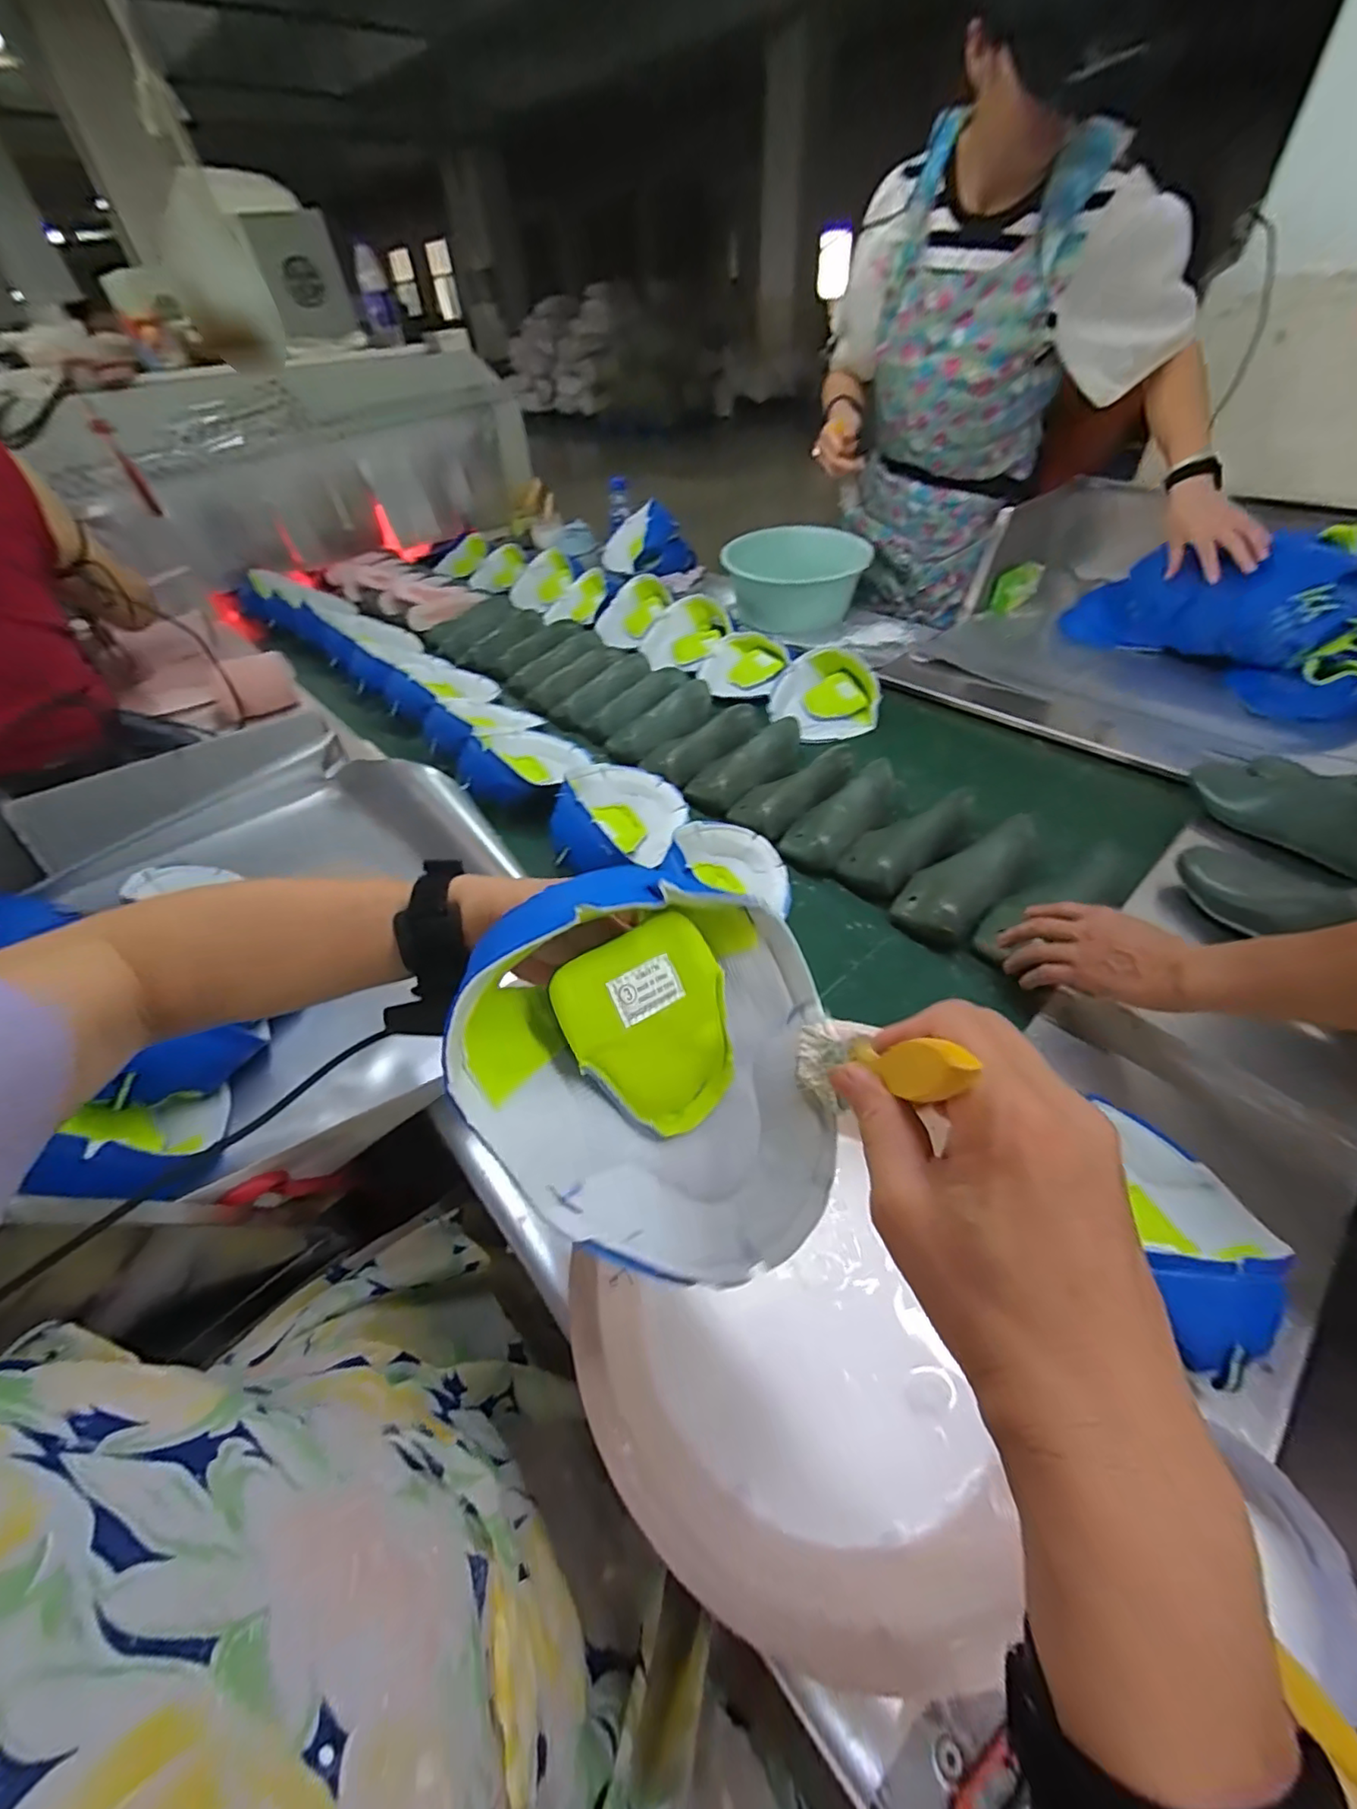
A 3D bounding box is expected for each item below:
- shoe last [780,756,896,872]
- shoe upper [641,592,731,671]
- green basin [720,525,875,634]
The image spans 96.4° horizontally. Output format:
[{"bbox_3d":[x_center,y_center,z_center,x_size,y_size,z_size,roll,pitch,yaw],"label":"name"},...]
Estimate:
[{"bbox_3d":[0.235,-0.126,0.851,0.207,0.073,0.092,-37,54,-26],"label":"shoe last"},{"bbox_3d":[0.014,-0.567,1.257,0.180,0.082,0.162,2,47,7],"label":"shoe upper"},{"bbox_3d":[0.258,-0.732,1.360,0.309,0.128,0.283,-2,47,4],"label":"green basin"}]

